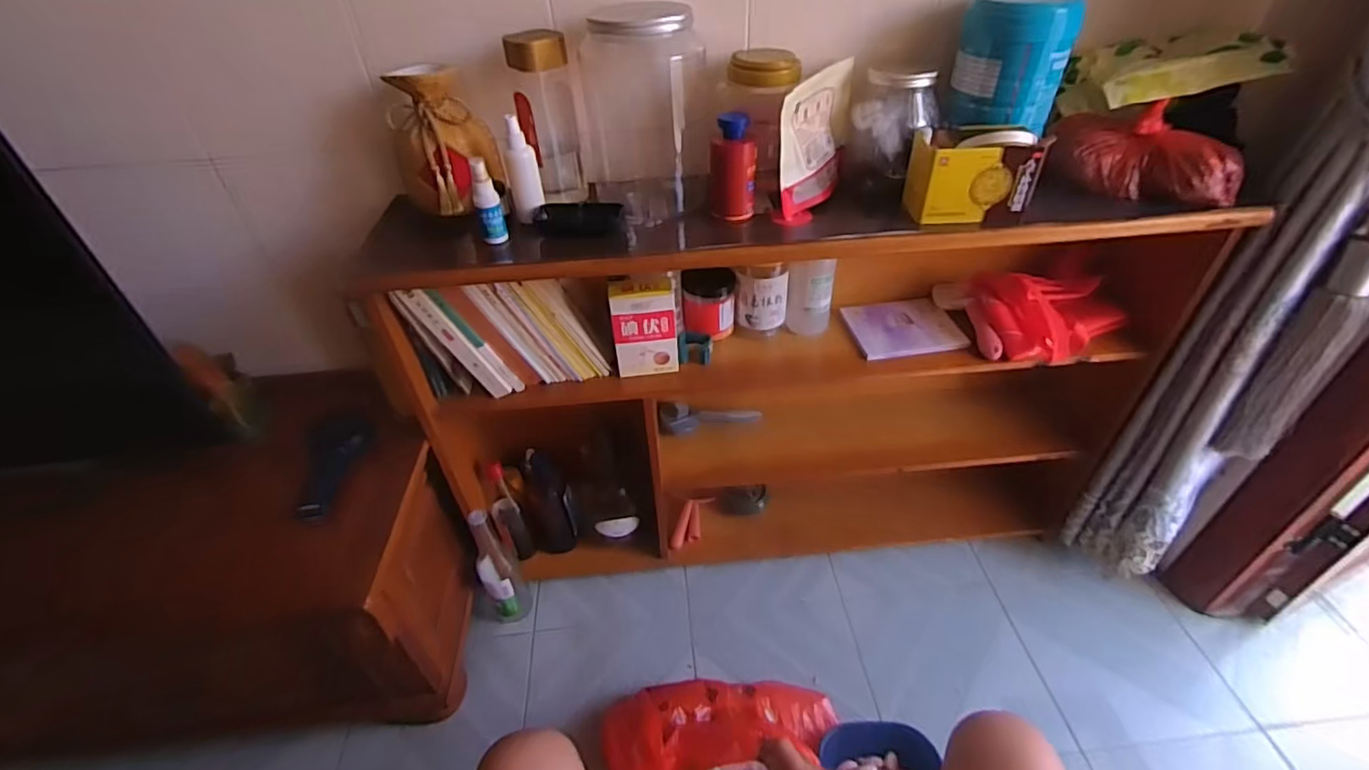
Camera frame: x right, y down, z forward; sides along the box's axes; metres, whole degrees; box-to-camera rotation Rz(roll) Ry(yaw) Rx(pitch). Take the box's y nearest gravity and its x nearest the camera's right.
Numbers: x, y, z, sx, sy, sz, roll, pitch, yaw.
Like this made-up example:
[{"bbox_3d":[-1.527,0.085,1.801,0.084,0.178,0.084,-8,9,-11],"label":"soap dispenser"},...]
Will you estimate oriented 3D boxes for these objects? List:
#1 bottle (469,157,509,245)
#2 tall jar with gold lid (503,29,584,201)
[{"bbox_3d":[-0.238,-0.221,0.708,0.032,0.097,0.024,-16,42,-14],"label":"bottle"},{"bbox_3d":[-0.178,-0.343,0.772,0.072,0.212,0.087,-12,41,-9],"label":"tall jar with gold lid"}]

